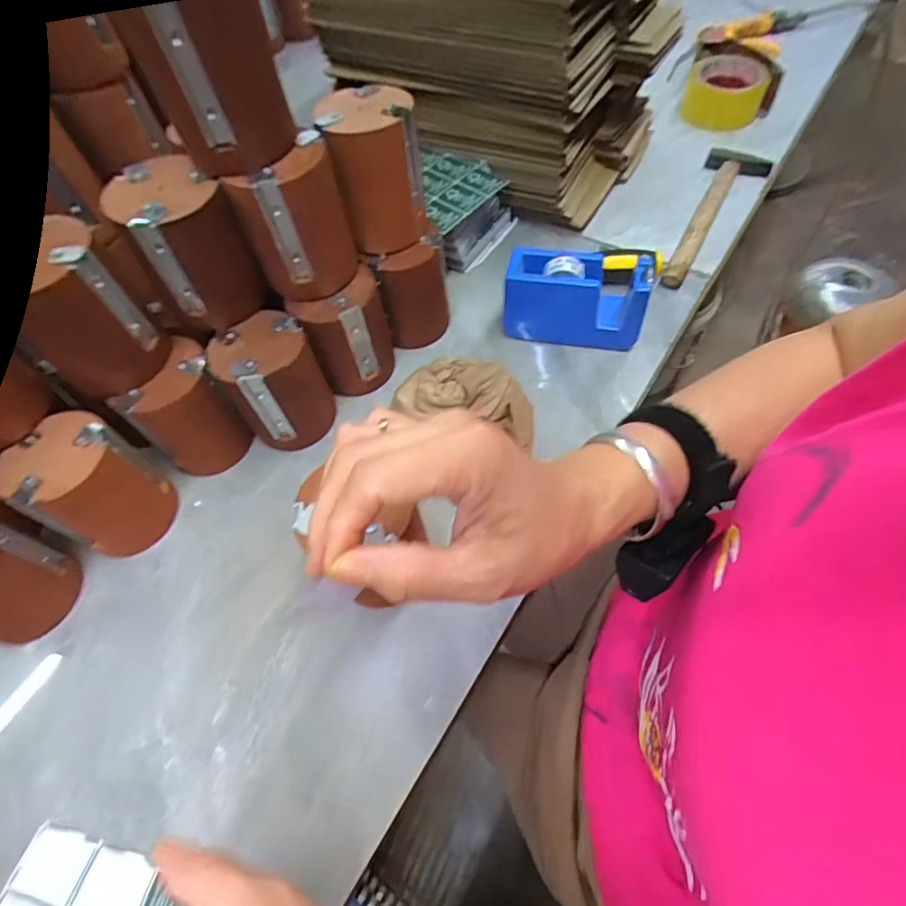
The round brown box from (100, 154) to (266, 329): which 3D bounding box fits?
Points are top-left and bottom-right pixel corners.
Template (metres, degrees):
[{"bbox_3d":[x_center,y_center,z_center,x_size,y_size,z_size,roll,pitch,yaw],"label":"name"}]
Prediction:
[{"bbox_3d":[-0.202,-0.153,0.393,0.068,0.104,0.069,-2,59,3],"label":"round brown box"}]

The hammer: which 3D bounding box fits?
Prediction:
[{"bbox_3d":[0.294,-0.269,0.591,0.074,0.029,0.246,26,64,18],"label":"hammer"}]

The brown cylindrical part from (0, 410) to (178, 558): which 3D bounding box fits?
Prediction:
[{"bbox_3d":[-0.280,0.029,0.406,0.075,0.098,0.076,-2,59,3],"label":"brown cylindrical part"}]

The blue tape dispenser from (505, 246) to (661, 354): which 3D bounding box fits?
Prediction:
[{"bbox_3d":[0.114,-0.143,0.487,0.129,0.079,0.049,8,59,8],"label":"blue tape dispenser"}]

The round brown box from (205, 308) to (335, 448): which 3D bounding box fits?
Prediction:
[{"bbox_3d":[-0.151,-0.059,0.450,0.080,0.099,0.077,-2,59,3],"label":"round brown box"}]

